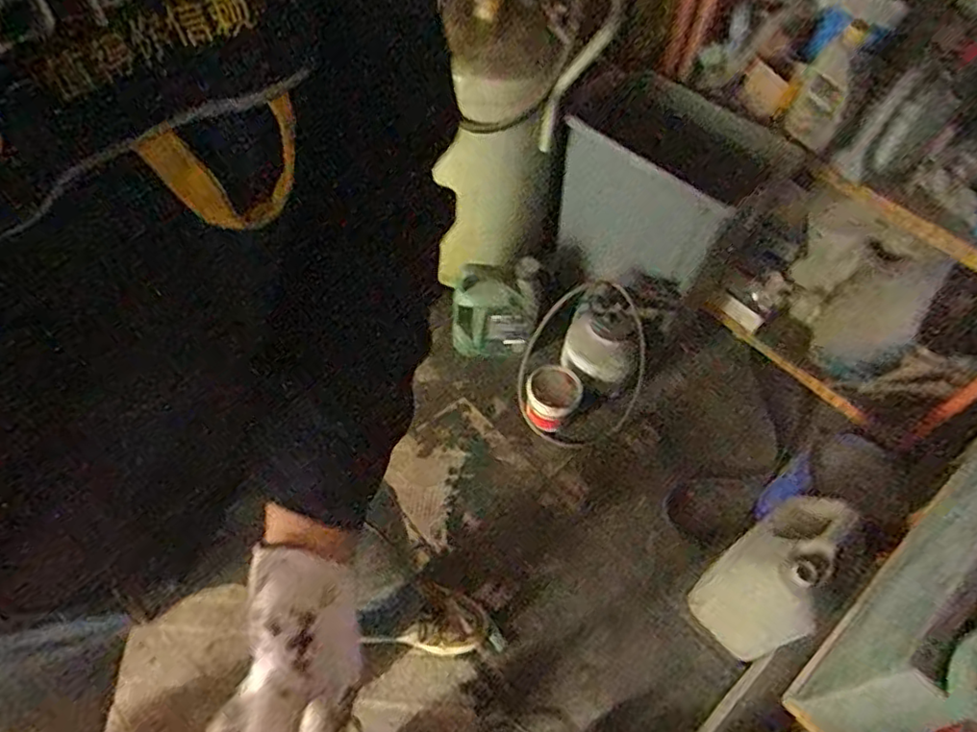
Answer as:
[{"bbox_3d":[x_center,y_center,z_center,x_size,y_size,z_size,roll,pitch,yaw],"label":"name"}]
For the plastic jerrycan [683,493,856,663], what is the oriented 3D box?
[{"bbox_3d":[0.533,0.378,1.146,0.237,0.332,0.172,-34,64,-27],"label":"plastic jerrycan"}]

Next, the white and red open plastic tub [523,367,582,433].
[{"bbox_3d":[0.156,0.076,1.502,0.126,0.126,0.117,3,53,-4],"label":"white and red open plastic tub"}]

